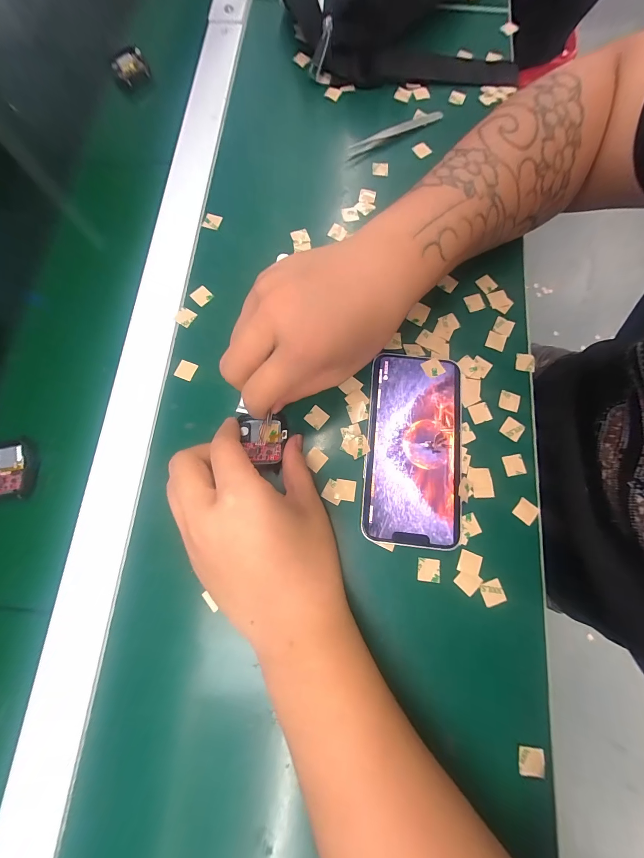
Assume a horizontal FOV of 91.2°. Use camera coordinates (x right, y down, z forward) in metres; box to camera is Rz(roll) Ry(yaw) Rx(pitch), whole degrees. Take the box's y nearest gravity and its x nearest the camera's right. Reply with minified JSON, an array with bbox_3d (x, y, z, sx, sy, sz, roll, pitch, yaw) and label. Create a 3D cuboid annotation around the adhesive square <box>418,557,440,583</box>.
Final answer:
[{"bbox_3d":[0.076,0.101,0.225,0.015,0.004,0.016,5,76,5],"label":"adhesive square"}]

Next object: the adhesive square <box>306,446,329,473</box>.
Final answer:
[{"bbox_3d":[-0.005,0.023,0.242,0.015,0.004,0.015,39,79,8],"label":"adhesive square"}]

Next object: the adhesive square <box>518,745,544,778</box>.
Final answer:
[{"bbox_3d":[0.132,0.210,0.198,0.015,0.004,0.015,12,77,3],"label":"adhesive square"}]

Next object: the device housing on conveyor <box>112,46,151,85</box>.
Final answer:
[{"bbox_3d":[-0.209,-0.395,0.343,0.034,0.009,0.044,-29,78,-7],"label":"device housing on conveyor"}]

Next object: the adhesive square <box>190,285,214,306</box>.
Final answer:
[{"bbox_3d":[-0.105,-0.116,0.275,0.015,0.004,0.015,43,80,9],"label":"adhesive square"}]

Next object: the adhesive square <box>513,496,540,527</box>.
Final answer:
[{"bbox_3d":[0.152,0.061,0.233,0.014,0.004,0.015,37,79,8],"label":"adhesive square"}]

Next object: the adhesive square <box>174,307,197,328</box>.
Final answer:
[{"bbox_3d":[-0.117,-0.096,0.269,0.016,0.004,0.015,27,78,6],"label":"adhesive square"}]

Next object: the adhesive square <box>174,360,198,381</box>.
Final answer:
[{"bbox_3d":[-0.111,-0.049,0.257,0.015,0.004,0.015,20,77,4],"label":"adhesive square"}]

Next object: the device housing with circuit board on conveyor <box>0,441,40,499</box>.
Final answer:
[{"bbox_3d":[-0.240,0.031,0.240,0.037,0.007,0.045,-11,77,-3],"label":"device housing with circuit board on conveyor"}]

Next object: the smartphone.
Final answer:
[{"bbox_3d":[0.069,0.012,0.241,0.070,0.010,0.142,5,77,1],"label":"smartphone"}]

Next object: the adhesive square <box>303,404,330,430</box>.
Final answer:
[{"bbox_3d":[-0.004,-0.010,0.248,0.015,0.004,0.015,40,80,9],"label":"adhesive square"}]

